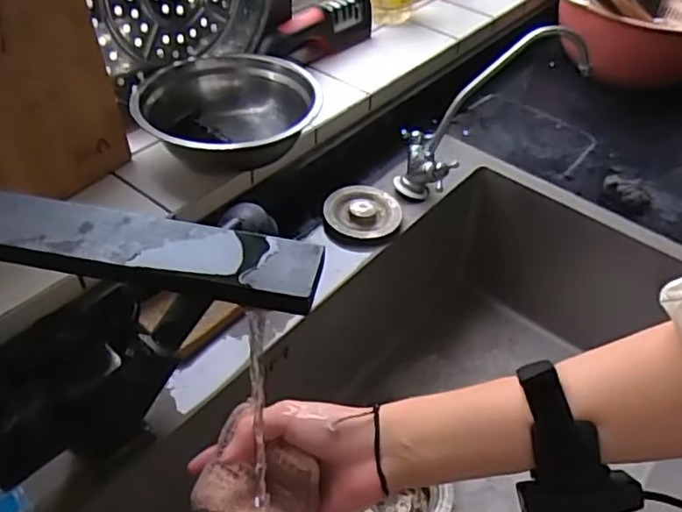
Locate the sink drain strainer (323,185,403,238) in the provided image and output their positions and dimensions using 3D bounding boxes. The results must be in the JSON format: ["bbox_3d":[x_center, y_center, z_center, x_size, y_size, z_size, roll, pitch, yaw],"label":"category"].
[{"bbox_3d":[0.025,-0.051,0.698,0.083,0.016,0.085,9,45,3],"label":"sink drain strainer"}]

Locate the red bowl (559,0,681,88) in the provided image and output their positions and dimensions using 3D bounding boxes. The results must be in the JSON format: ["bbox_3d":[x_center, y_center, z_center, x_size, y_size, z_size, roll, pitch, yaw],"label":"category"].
[{"bbox_3d":[0.473,-0.353,0.963,0.270,0.126,0.260,3,45,-3],"label":"red bowl"}]

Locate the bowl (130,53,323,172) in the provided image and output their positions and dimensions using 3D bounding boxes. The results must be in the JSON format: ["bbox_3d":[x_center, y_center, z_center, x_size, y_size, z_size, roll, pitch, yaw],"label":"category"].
[{"bbox_3d":[-0.114,-0.144,0.641,0.171,0.066,0.186,3,45,-3],"label":"bowl"}]

